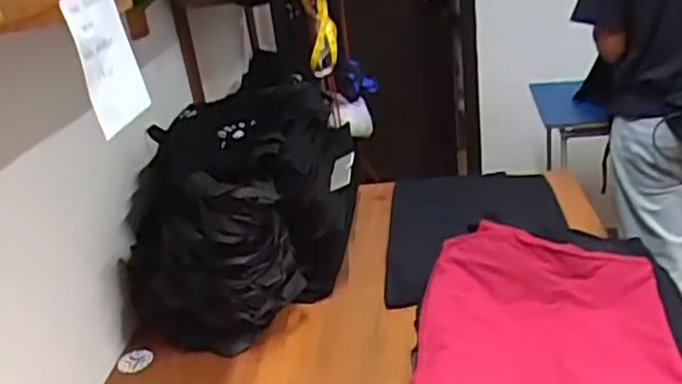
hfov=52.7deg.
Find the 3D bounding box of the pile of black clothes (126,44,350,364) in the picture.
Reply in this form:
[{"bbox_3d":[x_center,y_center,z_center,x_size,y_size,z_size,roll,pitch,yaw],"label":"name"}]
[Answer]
[{"bbox_3d":[-0.181,0.037,1.285,0.401,0.291,0.477,-5,24,3],"label":"pile of black clothes"}]

